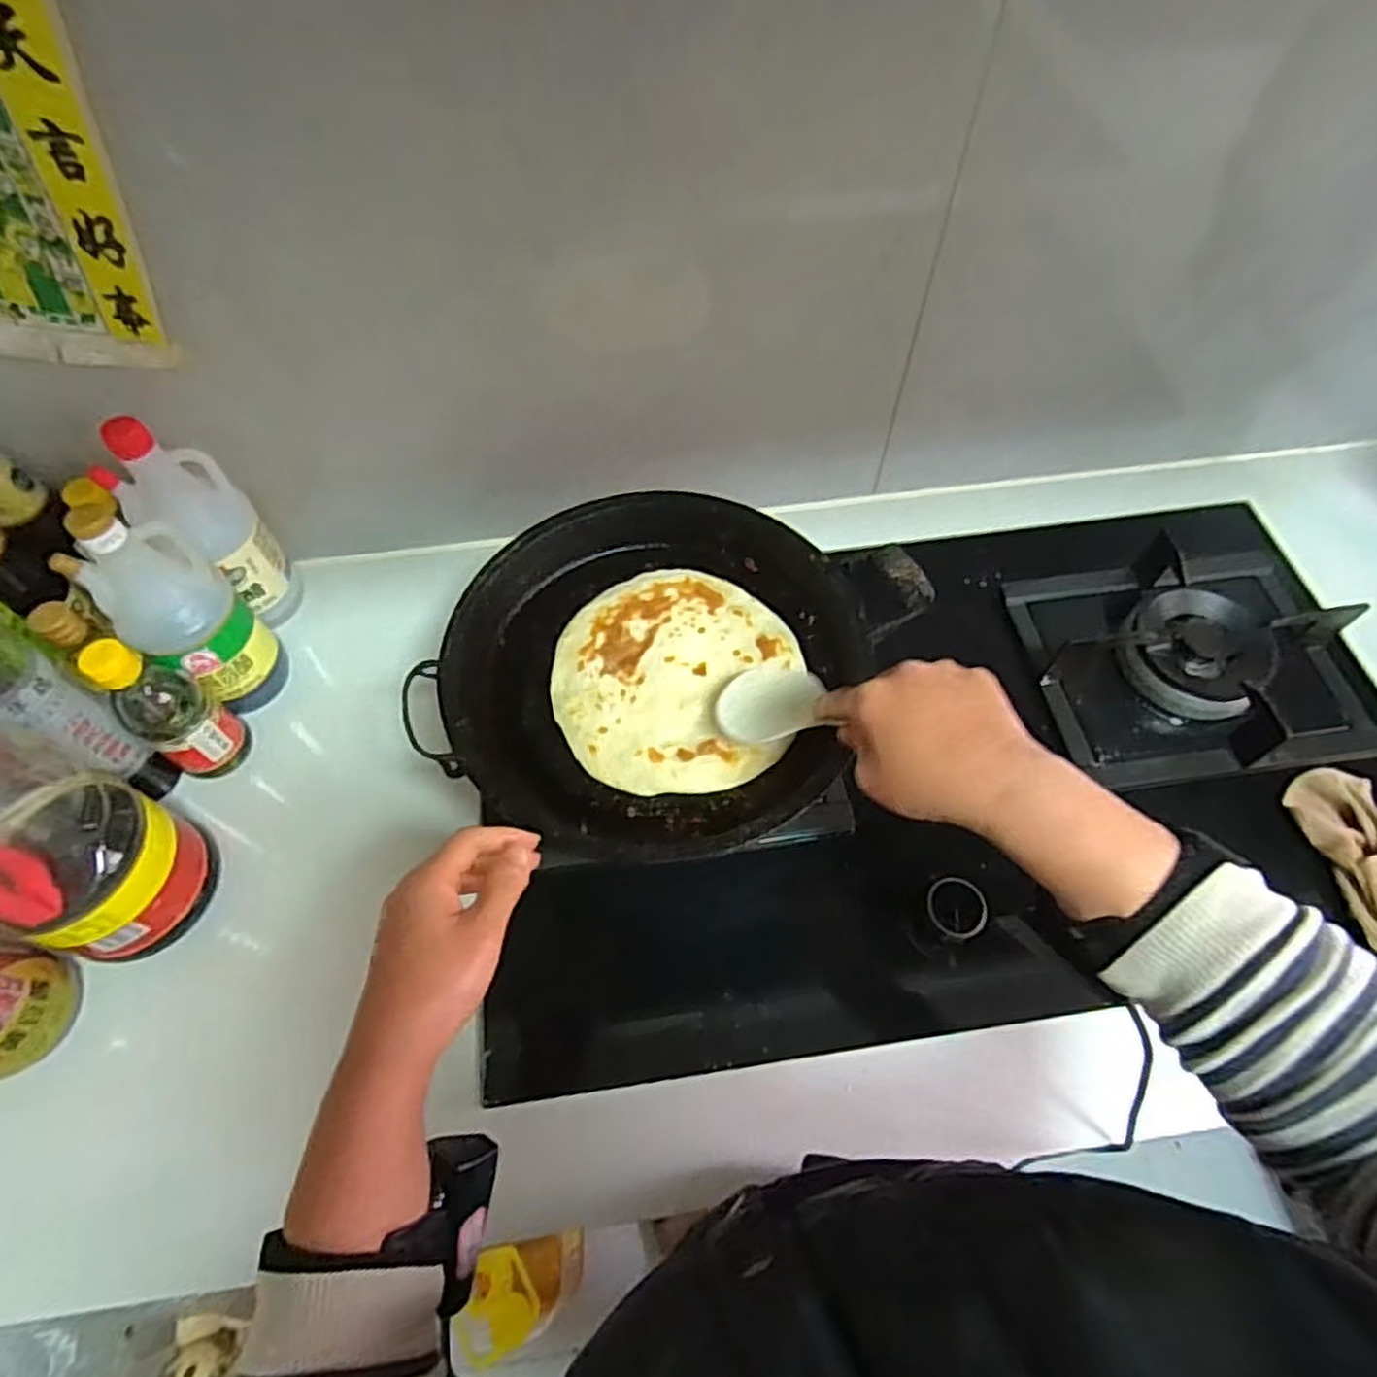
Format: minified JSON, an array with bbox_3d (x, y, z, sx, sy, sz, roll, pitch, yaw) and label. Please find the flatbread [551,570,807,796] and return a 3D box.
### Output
[{"bbox_3d":[-0.009,-0.011,0.588,0.185,0.015,0.188,-3,60,0],"label":"flatbread"}]

